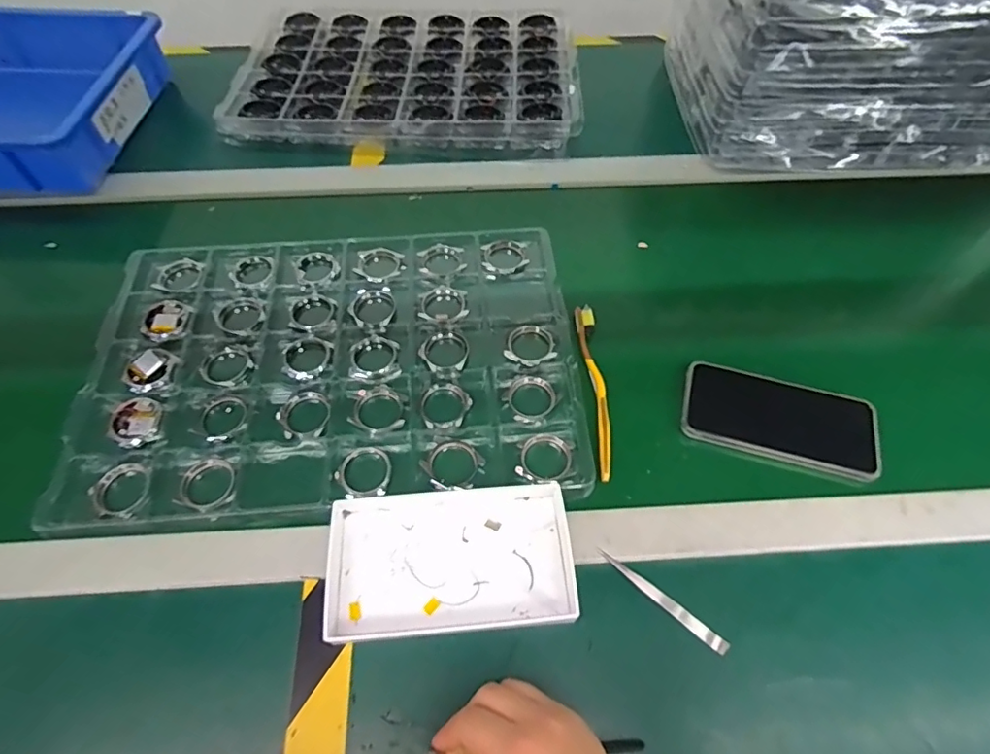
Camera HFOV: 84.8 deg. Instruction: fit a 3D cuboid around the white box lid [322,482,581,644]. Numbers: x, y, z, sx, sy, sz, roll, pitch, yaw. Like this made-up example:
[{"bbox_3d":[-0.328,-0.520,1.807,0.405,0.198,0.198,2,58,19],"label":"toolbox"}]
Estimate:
[{"bbox_3d":[-0.032,0.135,0.410,0.180,0.023,0.103,-4,58,-3],"label":"white box lid"}]

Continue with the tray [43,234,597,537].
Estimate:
[{"bbox_3d":[-0.146,-0.021,0.508,0.433,0.021,0.302,-5,58,-4],"label":"tray"}]

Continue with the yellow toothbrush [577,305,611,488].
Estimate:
[{"bbox_3d":[0.093,0.008,0.496,0.017,0.007,0.178,-2,58,-2],"label":"yellow toothbrush"}]

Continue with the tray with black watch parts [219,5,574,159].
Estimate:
[{"bbox_3d":[-0.112,-0.416,0.736,0.432,0.036,0.291,2,59,1],"label":"tray with black watch parts"}]

